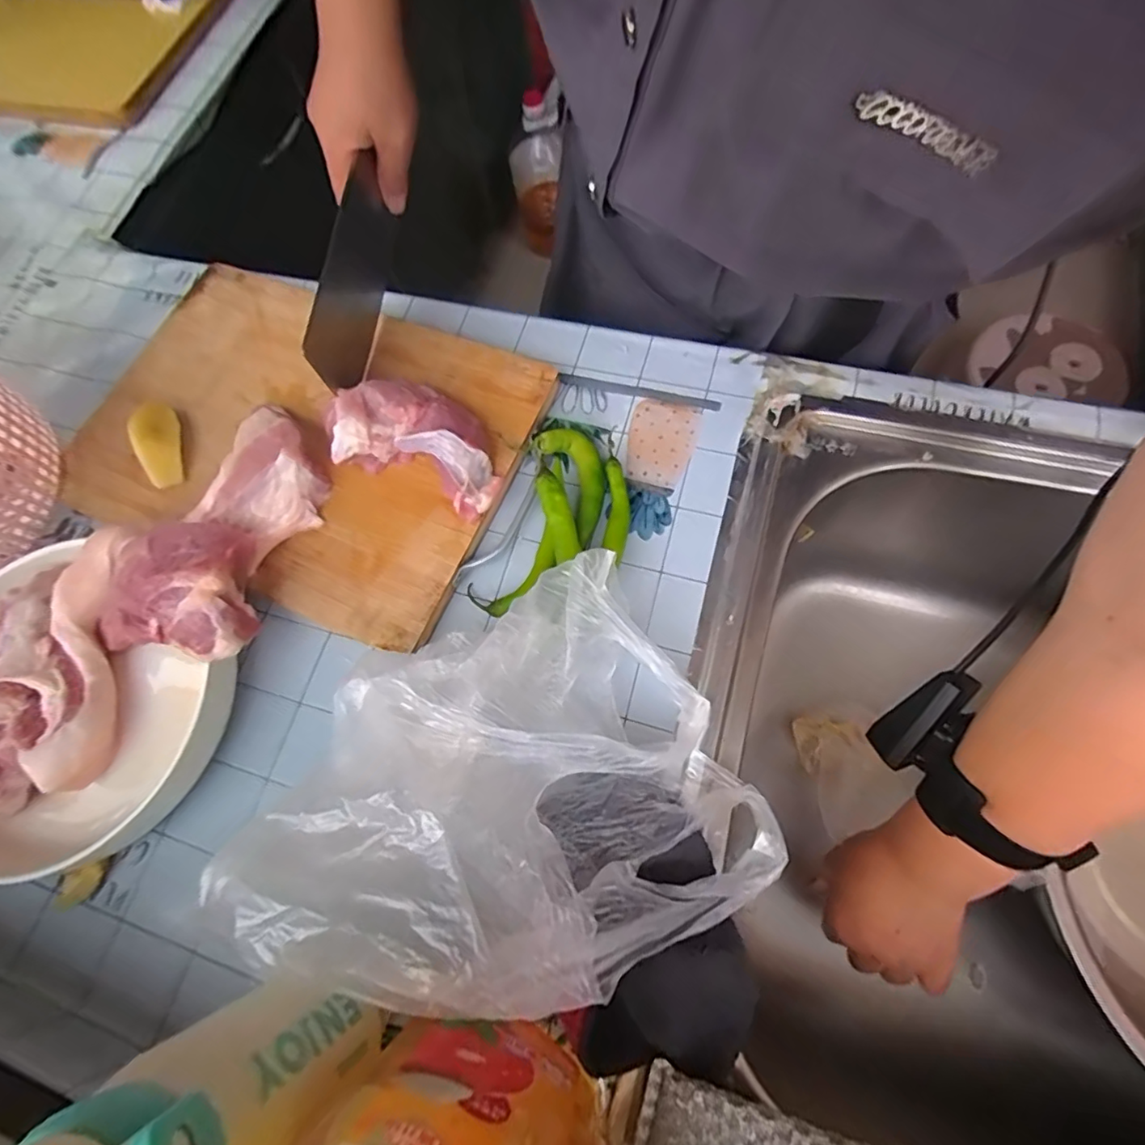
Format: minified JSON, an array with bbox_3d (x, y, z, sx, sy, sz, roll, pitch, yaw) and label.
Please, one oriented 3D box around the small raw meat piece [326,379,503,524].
[{"bbox_3d":[-0.102,-0.089,0.388,0.119,0.039,0.070,21,74,13],"label":"small raw meat piece"}]

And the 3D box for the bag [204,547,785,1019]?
[{"bbox_3d":[-0.039,0.117,0.291,0.237,0.081,0.189,-28,70,-4],"label":"bag"}]

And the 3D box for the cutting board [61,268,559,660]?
[{"bbox_3d":[-0.198,-0.106,0.412,0.318,0.016,0.234,21,74,13],"label":"cutting board"}]

